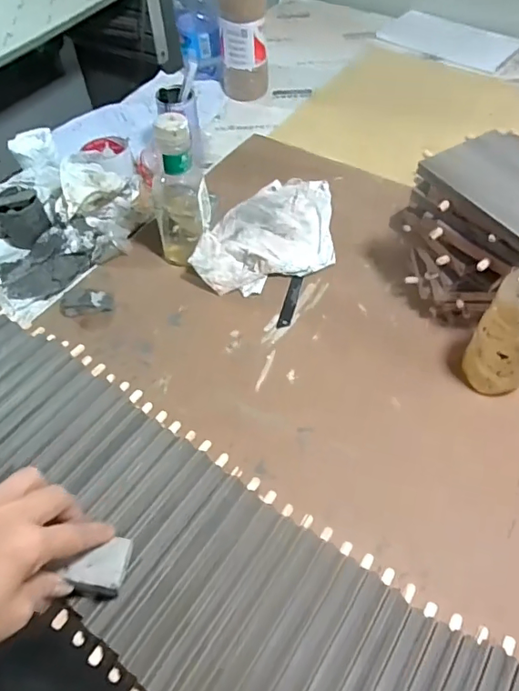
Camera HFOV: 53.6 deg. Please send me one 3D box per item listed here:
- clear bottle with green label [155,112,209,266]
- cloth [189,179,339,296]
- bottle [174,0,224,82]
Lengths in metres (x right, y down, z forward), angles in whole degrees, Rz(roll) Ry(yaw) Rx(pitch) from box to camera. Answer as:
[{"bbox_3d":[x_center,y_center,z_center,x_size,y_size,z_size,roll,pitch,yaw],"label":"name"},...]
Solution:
[{"bbox_3d":[-0.102,-0.189,0.662,0.073,0.205,0.069,-12,54,-7],"label":"clear bottle with green label"},{"bbox_3d":[0.014,-0.174,0.747,0.188,0.052,0.240,4,53,5],"label":"cloth"},{"bbox_3d":[-0.117,-0.643,1.006,0.096,0.230,0.072,12,54,10],"label":"bottle"}]

